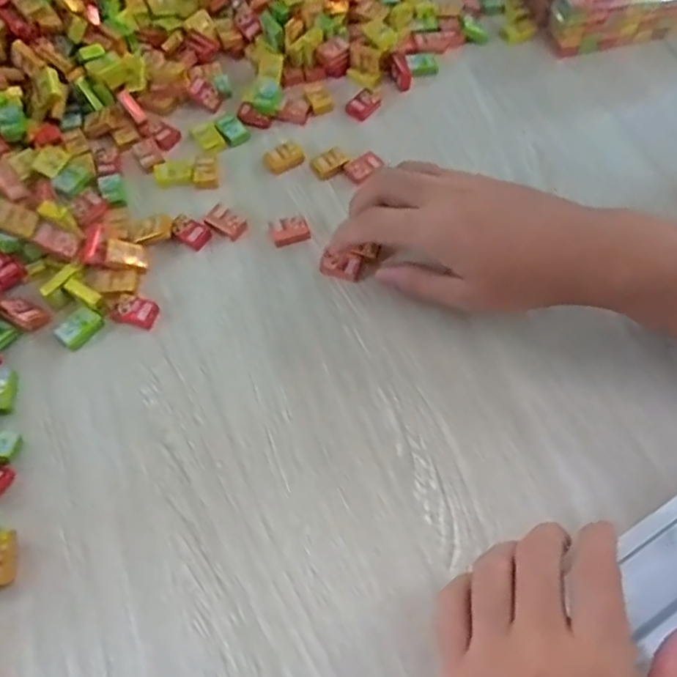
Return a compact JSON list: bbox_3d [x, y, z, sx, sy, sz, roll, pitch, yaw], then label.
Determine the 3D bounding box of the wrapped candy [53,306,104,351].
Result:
[{"bbox_3d":[-0.162,-0.007,0.360,0.017,0.007,0.026,33,66,14],"label":"wrapped candy"}]

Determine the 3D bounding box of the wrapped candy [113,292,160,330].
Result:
[{"bbox_3d":[-0.128,-0.017,0.365,0.026,0.009,0.020,20,64,8],"label":"wrapped candy"}]

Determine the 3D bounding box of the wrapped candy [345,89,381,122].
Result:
[{"bbox_3d":[0.020,-0.186,0.456,0.022,0.009,0.027,41,68,18],"label":"wrapped candy"}]

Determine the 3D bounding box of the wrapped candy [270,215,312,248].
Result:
[{"bbox_3d":[-0.034,-0.075,0.397,0.025,0.007,0.020,-18,64,-11],"label":"wrapped candy"}]

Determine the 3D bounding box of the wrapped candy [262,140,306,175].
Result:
[{"bbox_3d":[-0.041,-0.134,0.426,0.027,0.008,0.019,-35,69,-18],"label":"wrapped candy"}]

